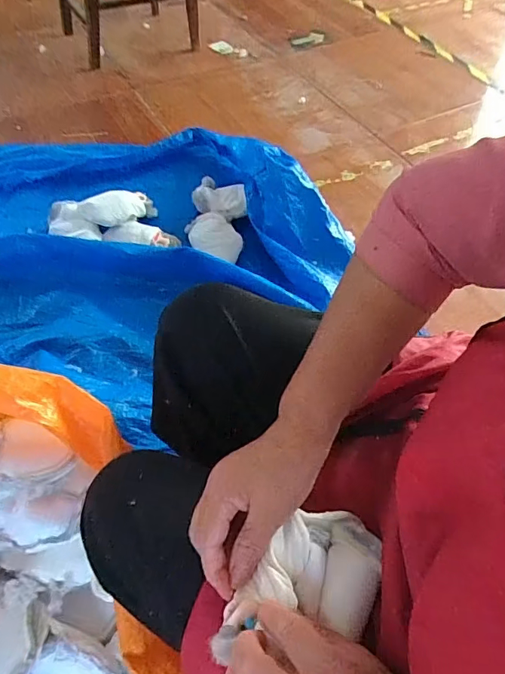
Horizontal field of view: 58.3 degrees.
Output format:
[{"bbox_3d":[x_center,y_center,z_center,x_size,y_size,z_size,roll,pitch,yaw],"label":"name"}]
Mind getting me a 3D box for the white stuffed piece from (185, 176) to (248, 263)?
[{"bbox_3d":[-0.088,-0.307,1.156,0.145,0.088,0.229,7,55,1],"label":"white stuffed piece"}]

